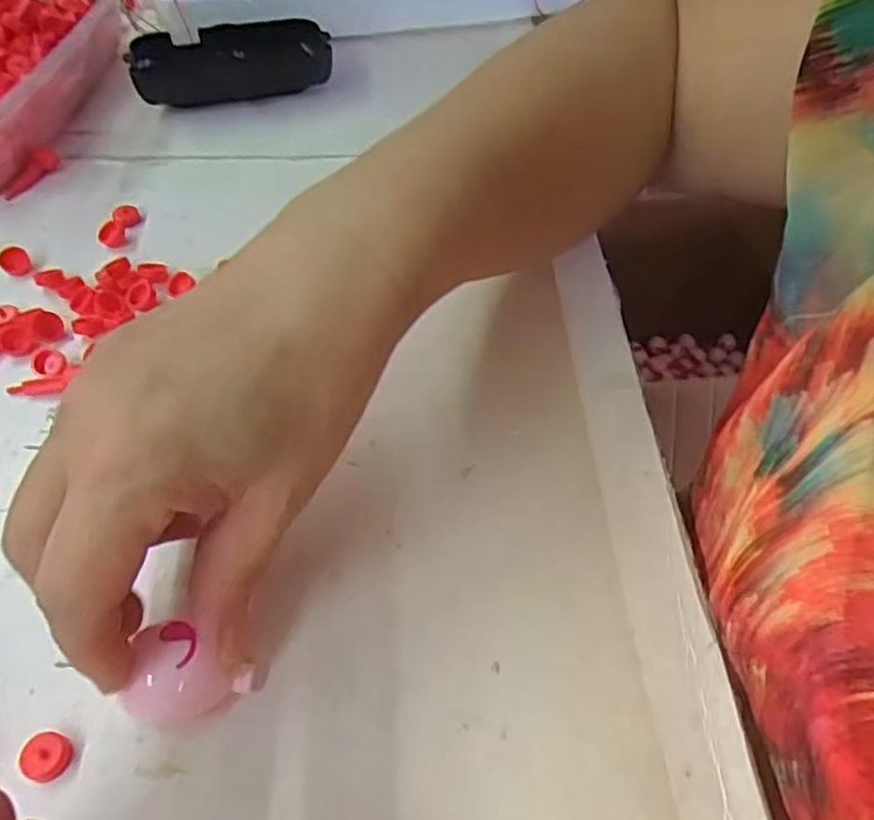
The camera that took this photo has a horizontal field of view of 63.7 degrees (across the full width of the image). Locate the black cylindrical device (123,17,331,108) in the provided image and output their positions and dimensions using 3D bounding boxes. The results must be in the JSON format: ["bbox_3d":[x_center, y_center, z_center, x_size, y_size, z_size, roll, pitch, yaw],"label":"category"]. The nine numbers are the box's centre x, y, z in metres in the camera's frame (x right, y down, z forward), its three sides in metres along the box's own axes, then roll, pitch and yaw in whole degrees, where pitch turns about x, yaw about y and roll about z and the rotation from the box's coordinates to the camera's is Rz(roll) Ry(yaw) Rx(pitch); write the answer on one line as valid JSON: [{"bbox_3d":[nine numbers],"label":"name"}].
[{"bbox_3d":[-0.120,-0.204,0.415,0.109,0.026,0.047,-10,53,-10],"label":"black cylindrical device"}]

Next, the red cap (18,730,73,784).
[{"bbox_3d":[-0.108,0.096,0.195,0.012,0.005,0.012,1,52,-2],"label":"red cap"}]

